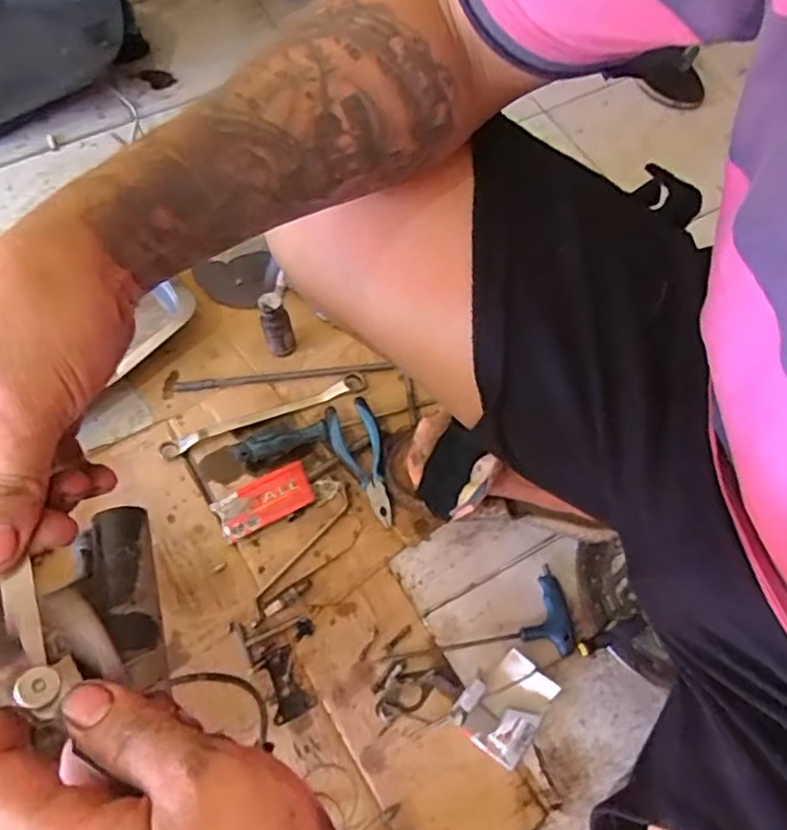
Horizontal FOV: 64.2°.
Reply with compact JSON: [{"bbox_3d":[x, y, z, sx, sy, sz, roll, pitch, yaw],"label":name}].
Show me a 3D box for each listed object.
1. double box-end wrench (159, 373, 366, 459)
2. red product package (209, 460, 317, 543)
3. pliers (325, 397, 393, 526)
[{"bbox_3d":[-0.157,-0.003,0.761,0.254,0.018,0.022,-21,67,-7],"label":"double box-end wrench"},{"bbox_3d":[-0.148,0.097,0.715,0.110,0.021,0.058,-26,68,-9],"label":"red product package"},{"bbox_3d":[-0.032,0.056,0.736,0.057,0.030,0.148,-20,67,-6],"label":"pliers"}]

